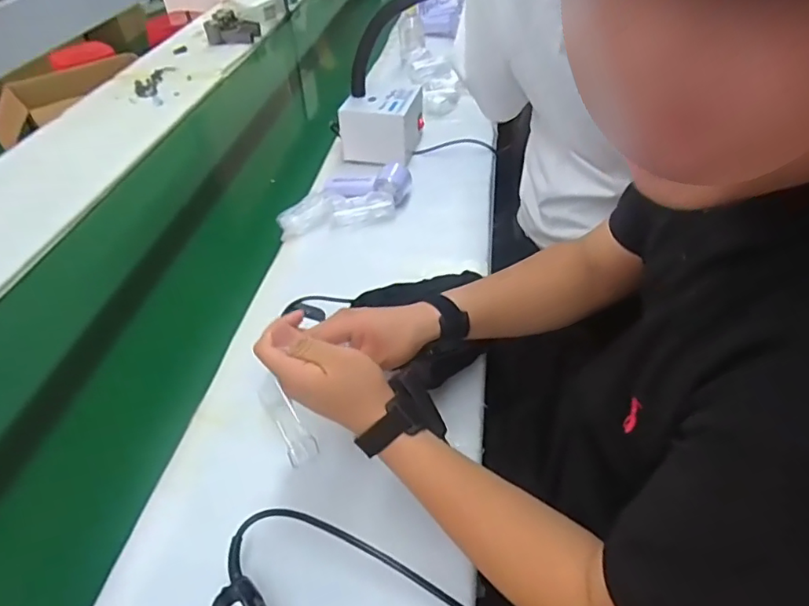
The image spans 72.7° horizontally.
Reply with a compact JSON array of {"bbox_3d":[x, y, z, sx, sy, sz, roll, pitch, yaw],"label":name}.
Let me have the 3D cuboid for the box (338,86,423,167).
[{"bbox_3d":[-0.046,-0.349,1.091,0.133,0.110,0.172,7,44,13],"label":"box"}]

